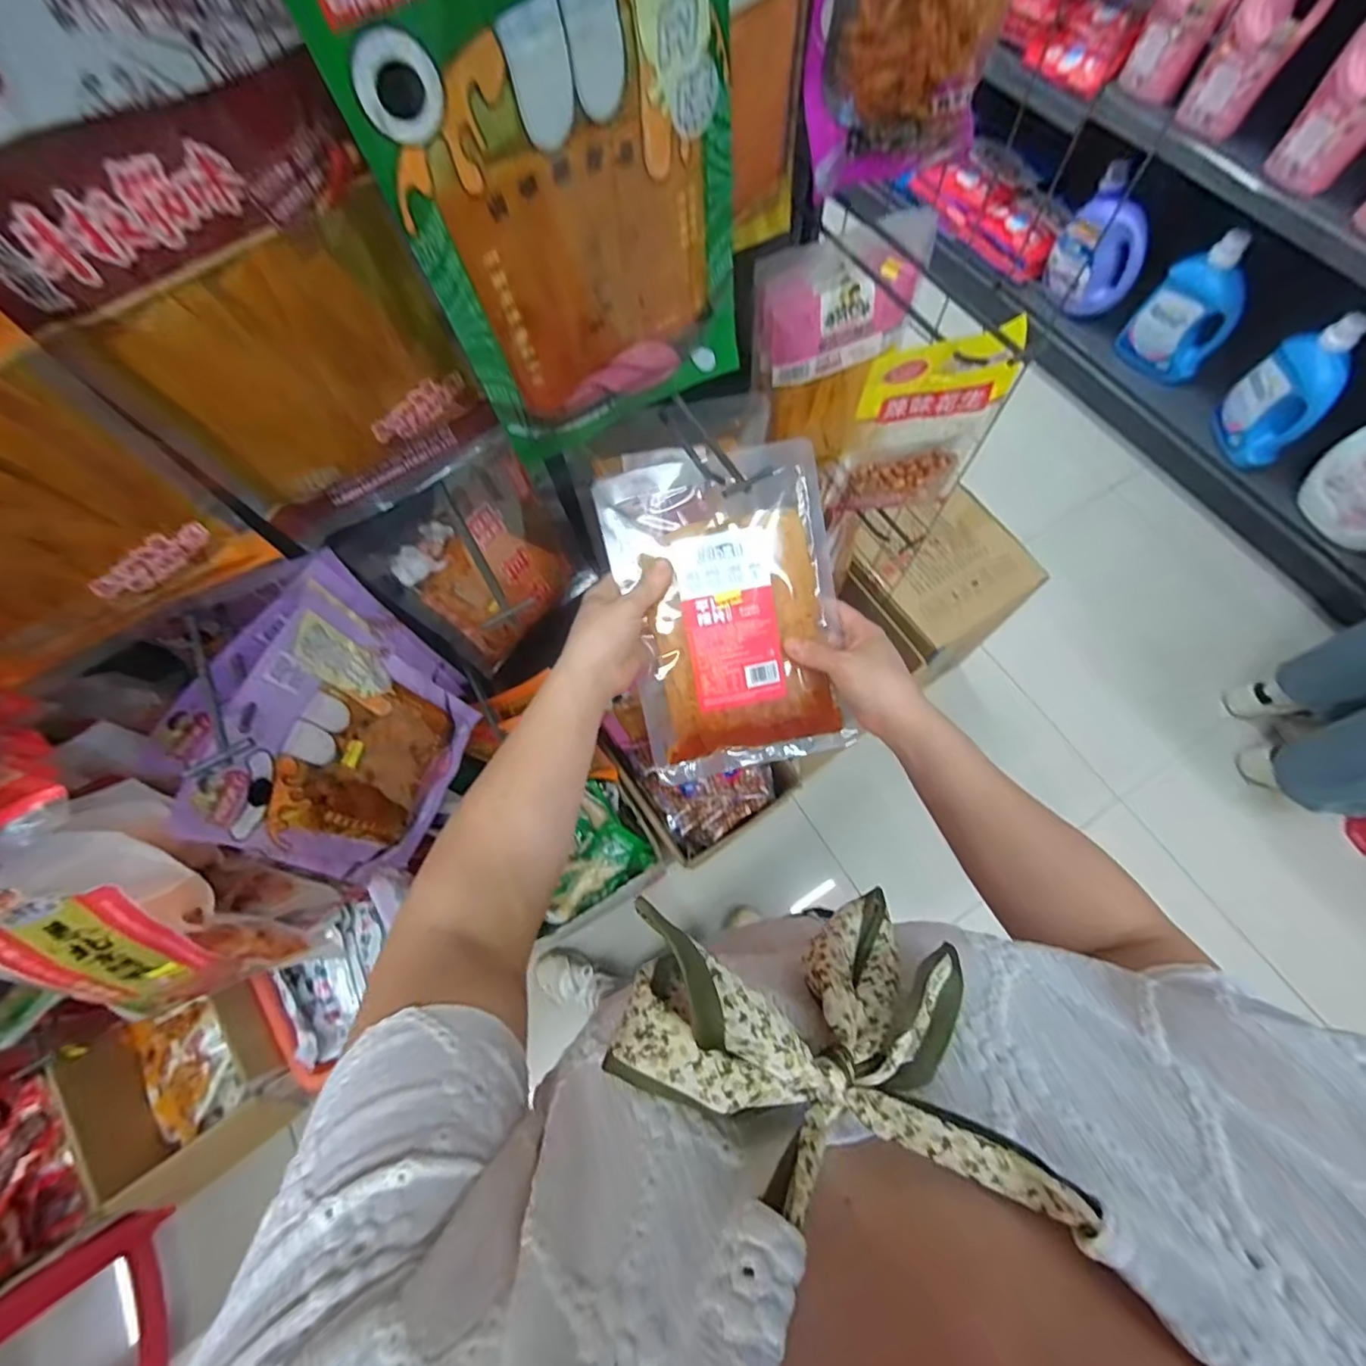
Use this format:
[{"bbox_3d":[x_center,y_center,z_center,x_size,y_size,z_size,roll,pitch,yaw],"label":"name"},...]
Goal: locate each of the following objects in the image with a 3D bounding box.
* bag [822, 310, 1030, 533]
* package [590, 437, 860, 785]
[{"bbox_3d":[0.228,-0.244,0.554,0.144,0.216,0.035,-6,70,0],"label":"bag"},{"bbox_3d":[0.041,-0.054,0.474,0.171,0.018,0.253,-13,98,-5],"label":"package"}]

